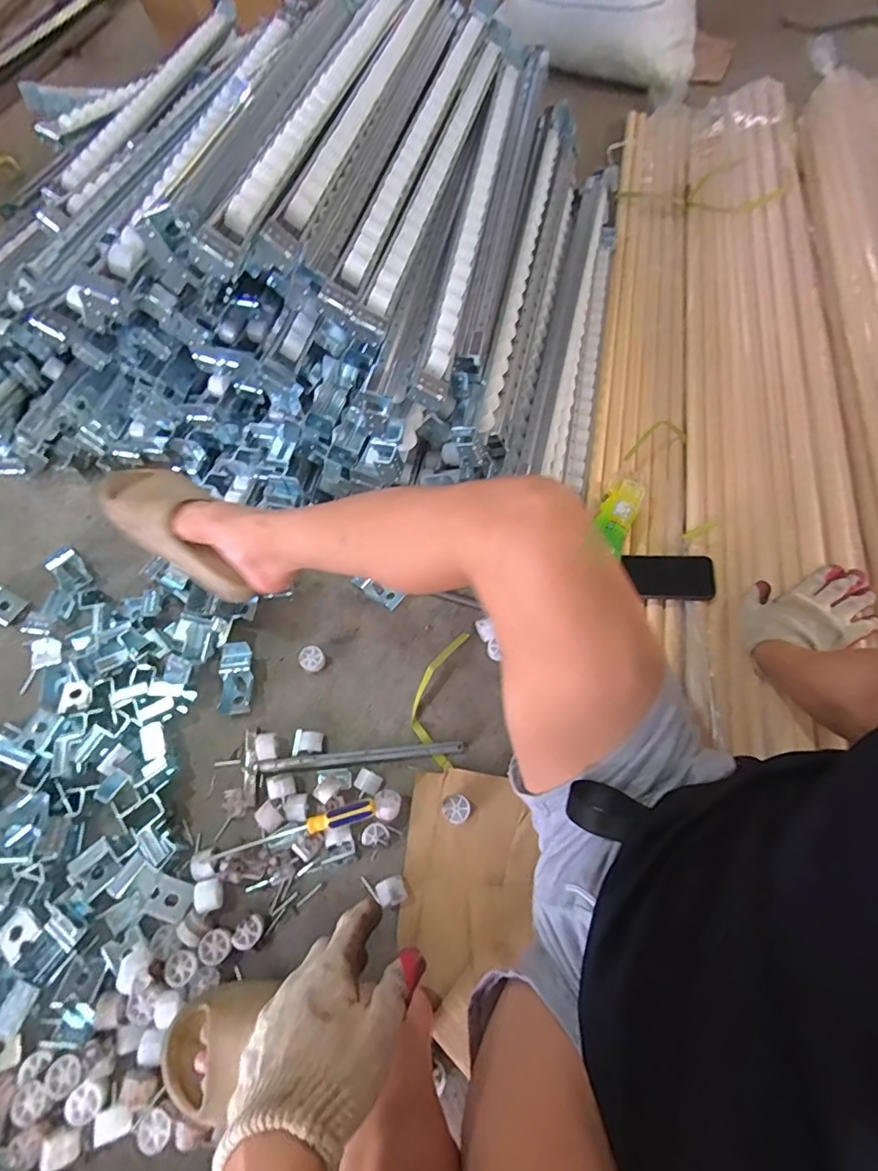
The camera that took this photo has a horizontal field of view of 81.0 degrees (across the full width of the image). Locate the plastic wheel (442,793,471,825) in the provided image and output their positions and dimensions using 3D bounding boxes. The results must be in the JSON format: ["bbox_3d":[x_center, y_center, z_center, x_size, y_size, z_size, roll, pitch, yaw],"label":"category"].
[{"bbox_3d":[0.023,0.292,0.674,0.036,0.026,0.034,-1,63,1],"label":"plastic wheel"}]

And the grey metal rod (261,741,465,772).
[{"bbox_3d":[-0.106,0.239,0.719,0.281,0.014,0.019,-5,63,-1],"label":"grey metal rod"}]

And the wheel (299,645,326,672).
[{"bbox_3d":[-0.192,0.112,0.781,0.036,0.019,0.037,-1,63,1],"label":"wheel"}]

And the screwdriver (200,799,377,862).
[{"bbox_3d":[-0.192,0.317,0.662,0.226,0.030,0.023,-15,64,-6],"label":"screwdriver"}]

